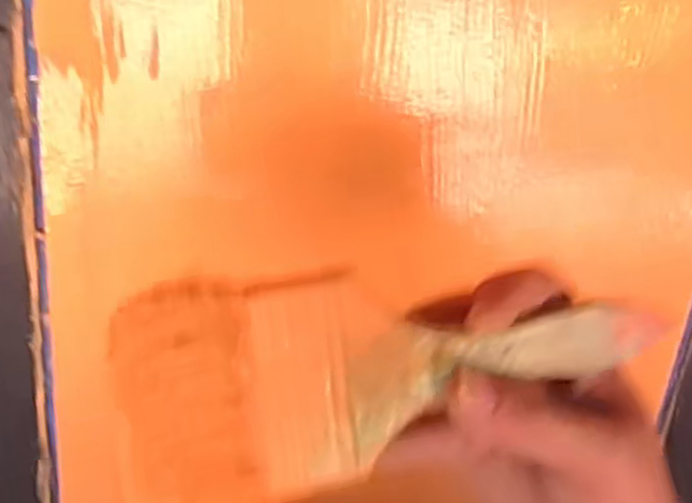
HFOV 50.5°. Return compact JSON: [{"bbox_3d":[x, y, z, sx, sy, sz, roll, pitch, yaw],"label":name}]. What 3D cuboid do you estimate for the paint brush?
[{"bbox_3d":[0.055,0.038,0.244,0.113,0.037,0.009,-10,25,-15],"label":"paint brush"}]

